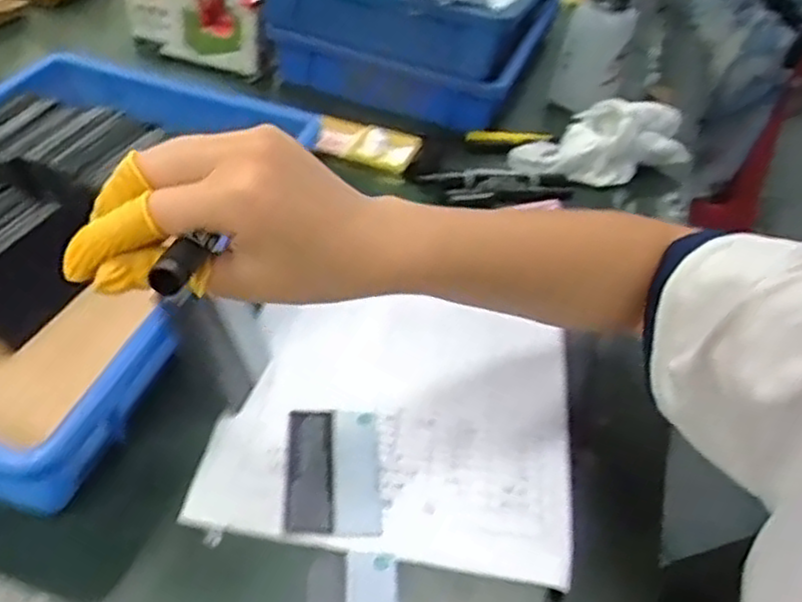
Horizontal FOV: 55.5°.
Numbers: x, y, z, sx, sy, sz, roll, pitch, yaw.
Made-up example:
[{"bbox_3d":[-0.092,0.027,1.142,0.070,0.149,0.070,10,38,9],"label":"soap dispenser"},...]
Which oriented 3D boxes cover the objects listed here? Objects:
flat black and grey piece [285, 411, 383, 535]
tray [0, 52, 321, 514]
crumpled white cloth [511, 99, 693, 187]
[{"bbox_3d":[-0.039,0.094,0.437,0.051,0.009,0.083,2,42,-8],"label":"flat black and grey piece"},{"bbox_3d":[-0.232,-0.042,0.508,0.246,0.064,0.355,16,42,8],"label":"tray"},{"bbox_3d":[0.193,-0.148,0.703,0.179,0.061,0.060,-8,44,-18],"label":"crumpled white cloth"}]

